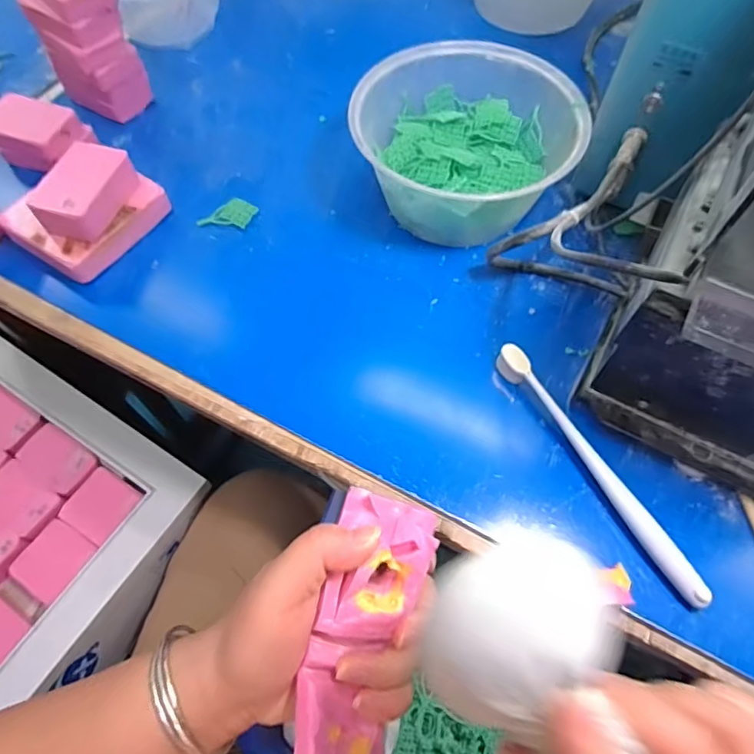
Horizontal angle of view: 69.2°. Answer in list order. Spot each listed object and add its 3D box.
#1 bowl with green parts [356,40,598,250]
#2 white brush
[{"bbox_3d":[0.068,-0.177,0.426,0.162,0.076,0.150,-1,63,1],"label":"bowl with green parts"},{"bbox_3d":[0.131,0.054,0.334,0.013,0.019,0.181,-28,65,-12],"label":"white brush"}]

